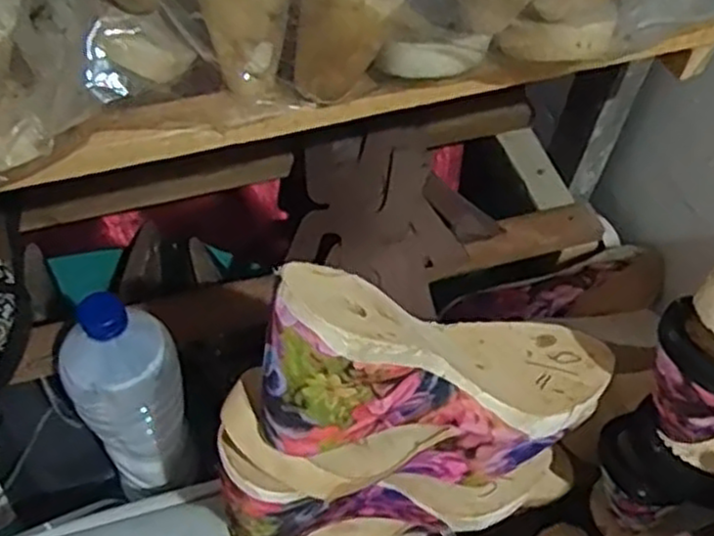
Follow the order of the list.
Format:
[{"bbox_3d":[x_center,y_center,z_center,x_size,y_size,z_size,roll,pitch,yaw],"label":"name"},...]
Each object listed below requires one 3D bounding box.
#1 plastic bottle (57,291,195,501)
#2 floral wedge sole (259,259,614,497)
[{"bbox_3d":[-0.184,0.111,0.620,0.075,0.232,0.080,2,53,-2],"label":"plastic bottle"},{"bbox_3d":[0.032,0.068,0.417,0.242,0.122,0.079,16,38,-47],"label":"floral wedge sole"}]

